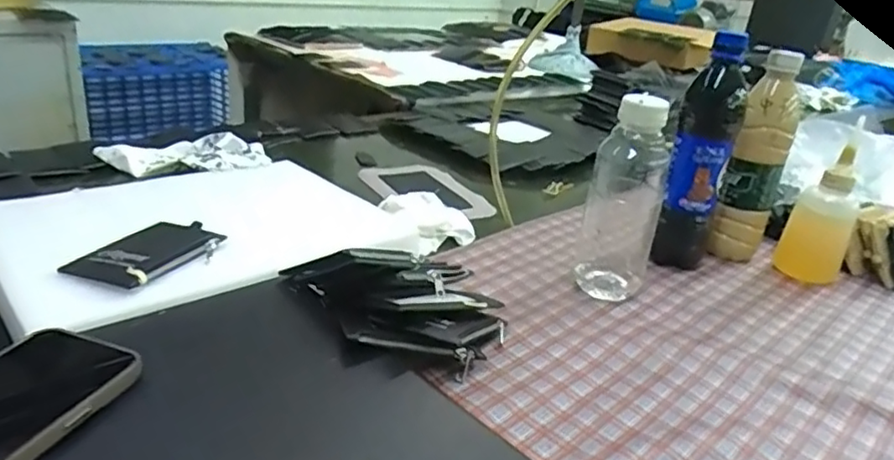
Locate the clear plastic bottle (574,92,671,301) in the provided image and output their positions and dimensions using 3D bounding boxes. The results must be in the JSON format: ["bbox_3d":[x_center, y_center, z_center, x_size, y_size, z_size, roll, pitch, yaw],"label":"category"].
[{"bbox_3d":[0.166,-0.031,0.591,0.068,0.184,0.068,13,26,18],"label":"clear plastic bottle"}]

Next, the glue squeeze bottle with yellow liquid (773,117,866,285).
[{"bbox_3d":[0.396,-0.013,0.664,0.051,0.131,0.051,-5,27,-20],"label":"glue squeeze bottle with yellow liquid"}]

